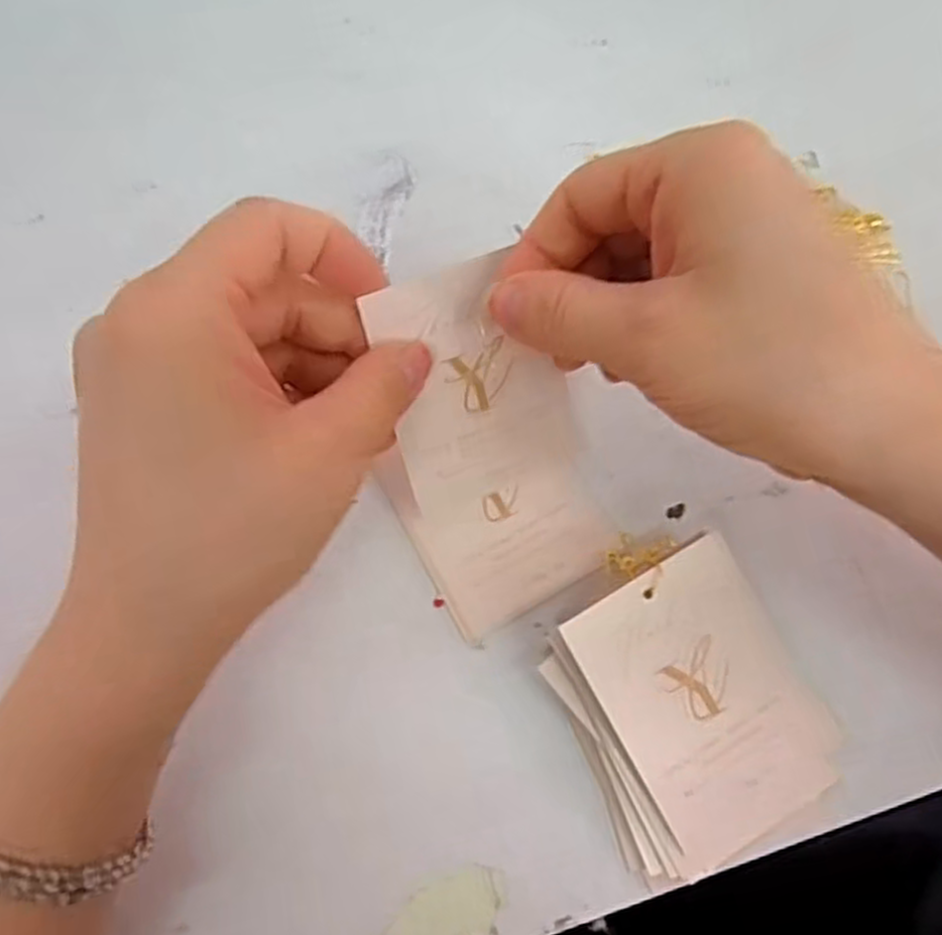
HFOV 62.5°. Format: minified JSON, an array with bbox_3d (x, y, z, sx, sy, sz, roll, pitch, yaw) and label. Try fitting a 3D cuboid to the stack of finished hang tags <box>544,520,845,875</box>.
[{"bbox_3d":[0.066,0.072,0.245,0.074,0.028,0.093,-30,76,-8],"label":"stack of finished hang tags"}]

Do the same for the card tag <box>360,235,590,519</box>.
[{"bbox_3d":[0.003,-0.026,0.250,0.060,0.082,0.006,-22,34,-13],"label":"card tag"}]

